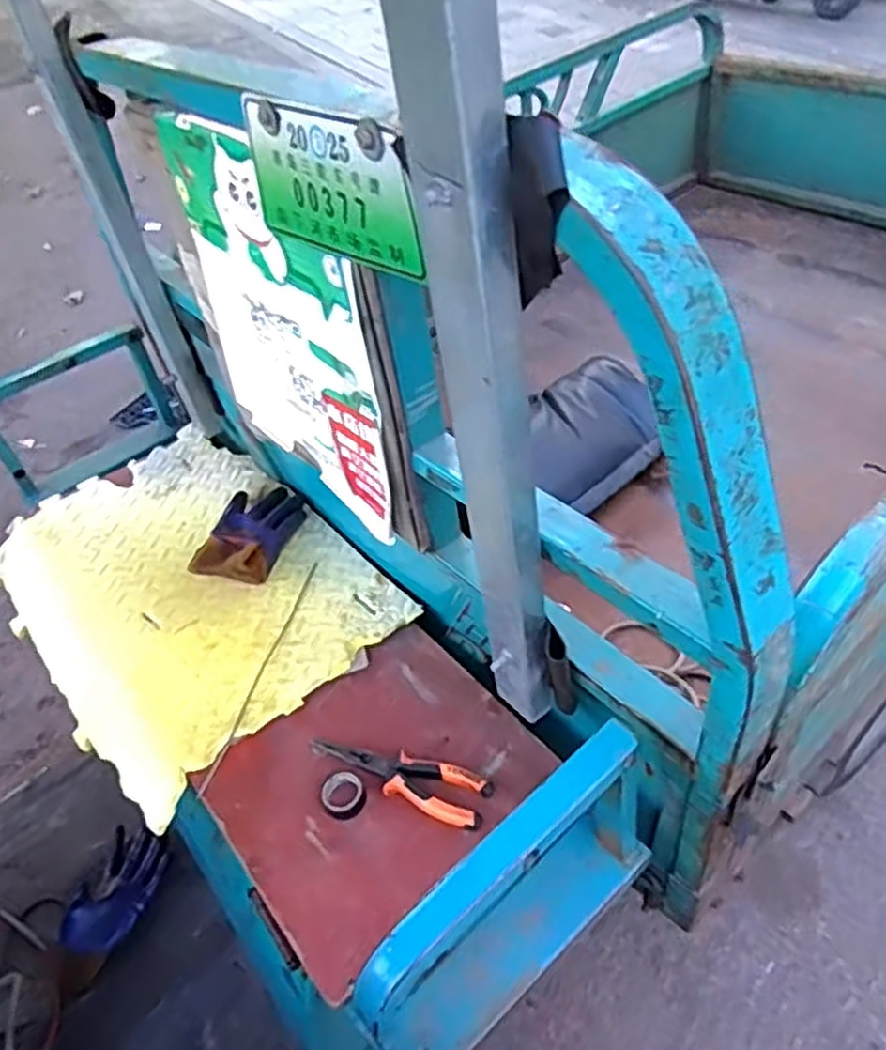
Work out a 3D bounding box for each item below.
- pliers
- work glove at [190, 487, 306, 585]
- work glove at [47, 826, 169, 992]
[{"bbox_3d":[-0.046,0.252,0.756,0.191,0.018,0.055,15,50,19],"label":"pliers"},{"bbox_3d":[-0.259,0.005,1.011,0.106,0.051,0.174,9,48,14],"label":"work glove"},{"bbox_3d":[-0.486,0.554,1.091,0.101,0.031,0.211,10,49,15],"label":"work glove"}]

